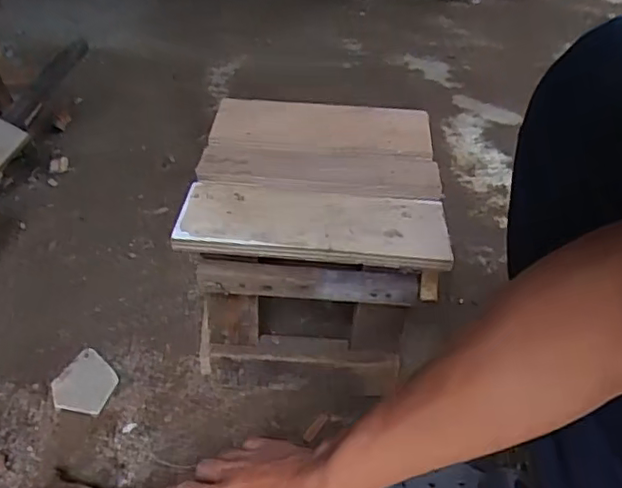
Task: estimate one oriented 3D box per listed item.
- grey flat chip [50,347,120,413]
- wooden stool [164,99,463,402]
[{"bbox_3d":[-0.278,0.170,0.763,0.073,0.005,0.085,14,38,14],"label":"grey flat chip"},{"bbox_3d":[0.004,0.006,0.773,0.270,0.260,0.284,3,37,0],"label":"wooden stool"}]

